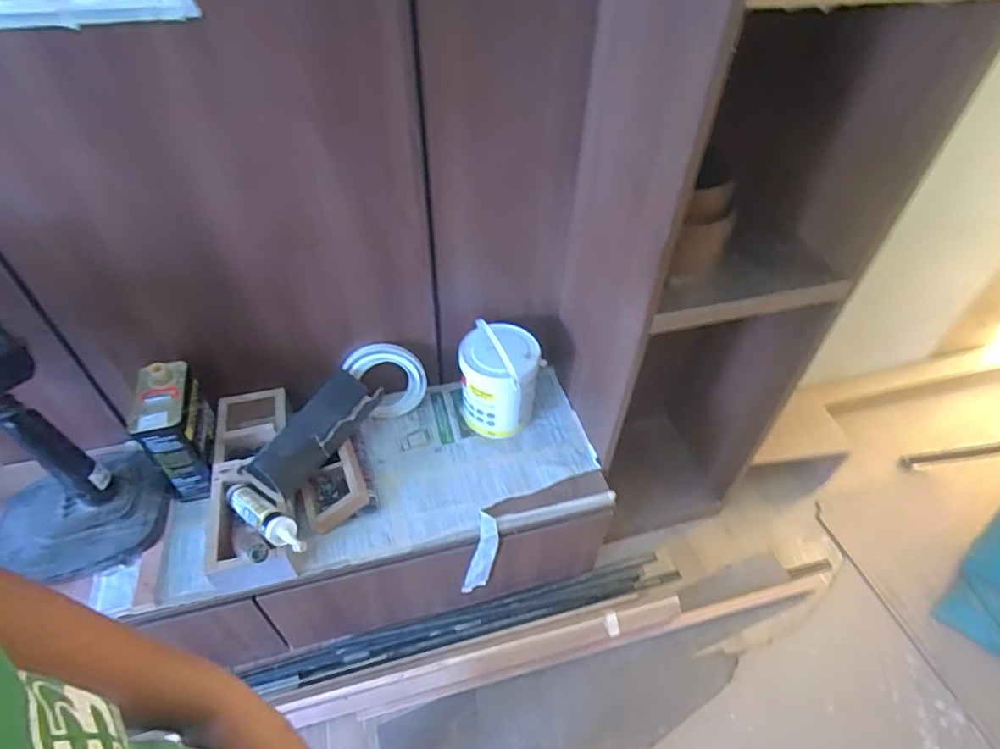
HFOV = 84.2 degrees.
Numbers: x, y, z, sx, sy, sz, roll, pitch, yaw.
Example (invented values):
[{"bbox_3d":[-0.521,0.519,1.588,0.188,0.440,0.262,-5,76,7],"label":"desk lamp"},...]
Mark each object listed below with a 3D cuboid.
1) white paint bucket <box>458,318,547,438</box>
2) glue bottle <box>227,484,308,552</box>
[{"bbox_3d":[0.000,0.008,1.239,0.176,0.244,0.158,0,46,-1],"label":"white paint bucket"},{"bbox_3d":[-0.423,0.257,0.998,0.269,0.047,0.054,17,46,40],"label":"glue bottle"}]

